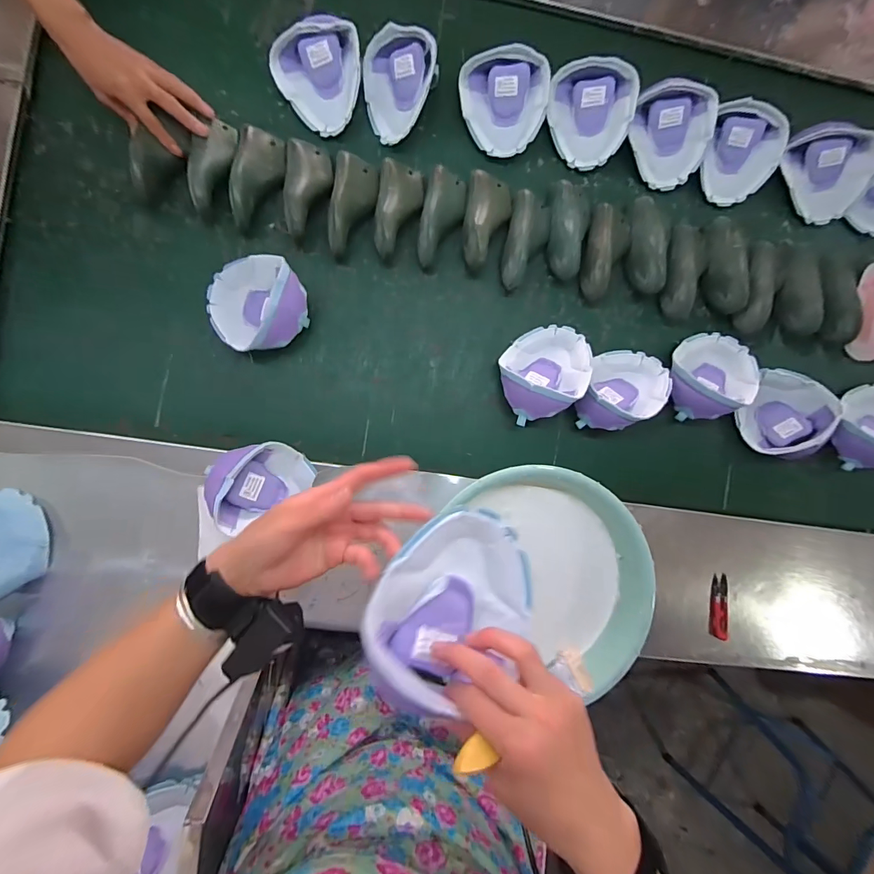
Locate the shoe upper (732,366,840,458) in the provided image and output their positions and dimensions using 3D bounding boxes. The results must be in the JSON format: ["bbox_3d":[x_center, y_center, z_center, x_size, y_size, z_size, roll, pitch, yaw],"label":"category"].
[{"bbox_3d":[0.570,-0.034,0.664,0.119,0.061,0.118,0,92,-7],"label":"shoe upper"}]

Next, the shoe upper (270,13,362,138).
[{"bbox_3d":[-0.178,-0.541,0.608,0.126,0.069,0.131,0,92,-7],"label":"shoe upper"}]

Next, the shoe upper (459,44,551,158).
[{"bbox_3d":[0.103,-0.517,0.624,0.123,0.062,0.133,-1,92,-7],"label":"shoe upper"}]

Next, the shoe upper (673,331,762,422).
[{"bbox_3d":[0.457,-0.103,0.656,0.145,0.059,0.131,-12,93,-7],"label":"shoe upper"}]

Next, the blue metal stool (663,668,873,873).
[{"bbox_3d":[1.074,1.061,1.153,0.465,0.485,0.343,33,88,-7],"label":"blue metal stool"}]

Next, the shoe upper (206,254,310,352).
[{"bbox_3d":[-0.264,-0.194,0.585,0.145,0.062,0.131,-5,92,-7],"label":"shoe upper"}]

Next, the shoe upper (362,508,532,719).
[{"bbox_3d":[0.004,0.133,0.323,0.146,0.062,0.120,-36,92,-28],"label":"shoe upper"}]

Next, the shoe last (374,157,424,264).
[{"bbox_3d":[-0.057,-0.349,0.615,0.067,0.042,0.157,7,91,-7],"label":"shoe last"}]

